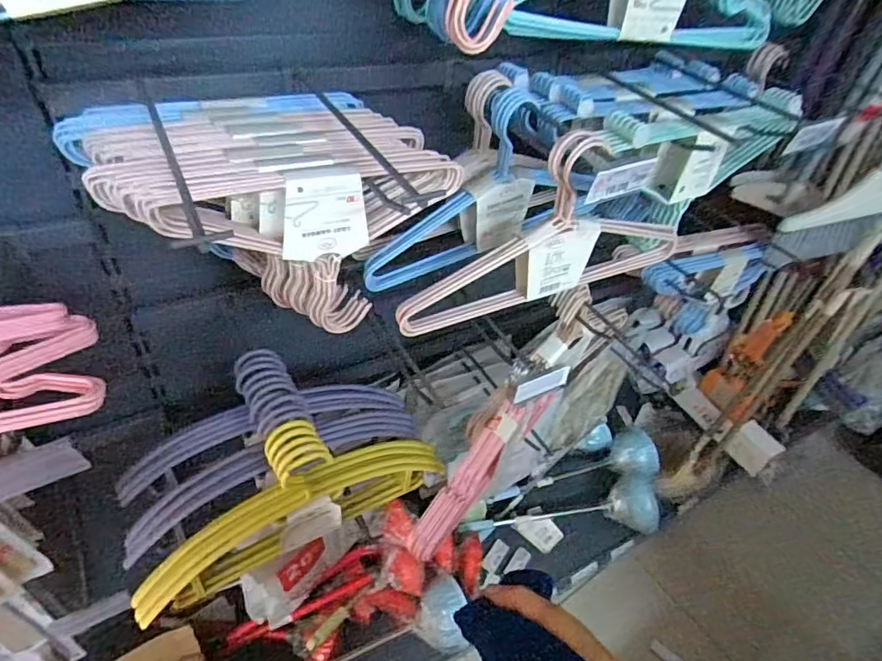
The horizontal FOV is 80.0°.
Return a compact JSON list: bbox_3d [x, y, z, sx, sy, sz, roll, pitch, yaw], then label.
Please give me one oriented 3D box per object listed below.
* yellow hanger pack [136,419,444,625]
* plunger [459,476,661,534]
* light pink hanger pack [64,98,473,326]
[{"bbox_3d":[-0.174,0.210,0.654,0.394,0.210,0.064,-21,50,-28],"label":"yellow hanger pack"},{"bbox_3d":[0.325,0.477,1.419,0.523,0.153,0.124,1,43,-8],"label":"plunger"},{"bbox_3d":[-0.180,-0.128,0.586,0.343,0.177,0.220,-20,49,-27],"label":"light pink hanger pack"}]

